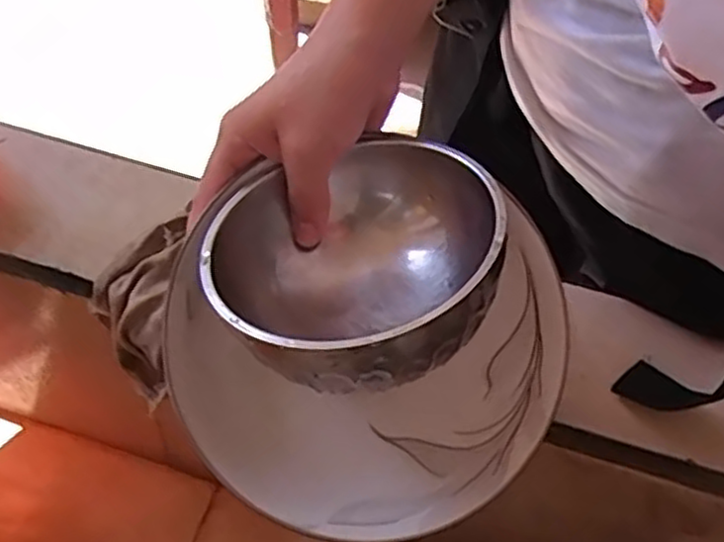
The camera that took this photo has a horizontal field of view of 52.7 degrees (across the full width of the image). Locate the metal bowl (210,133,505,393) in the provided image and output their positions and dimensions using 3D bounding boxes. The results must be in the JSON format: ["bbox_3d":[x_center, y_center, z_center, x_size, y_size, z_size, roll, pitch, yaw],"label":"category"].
[{"bbox_3d":[-0.004,-0.005,0.336,0.129,0.068,0.123,1,55,-2],"label":"metal bowl"}]

